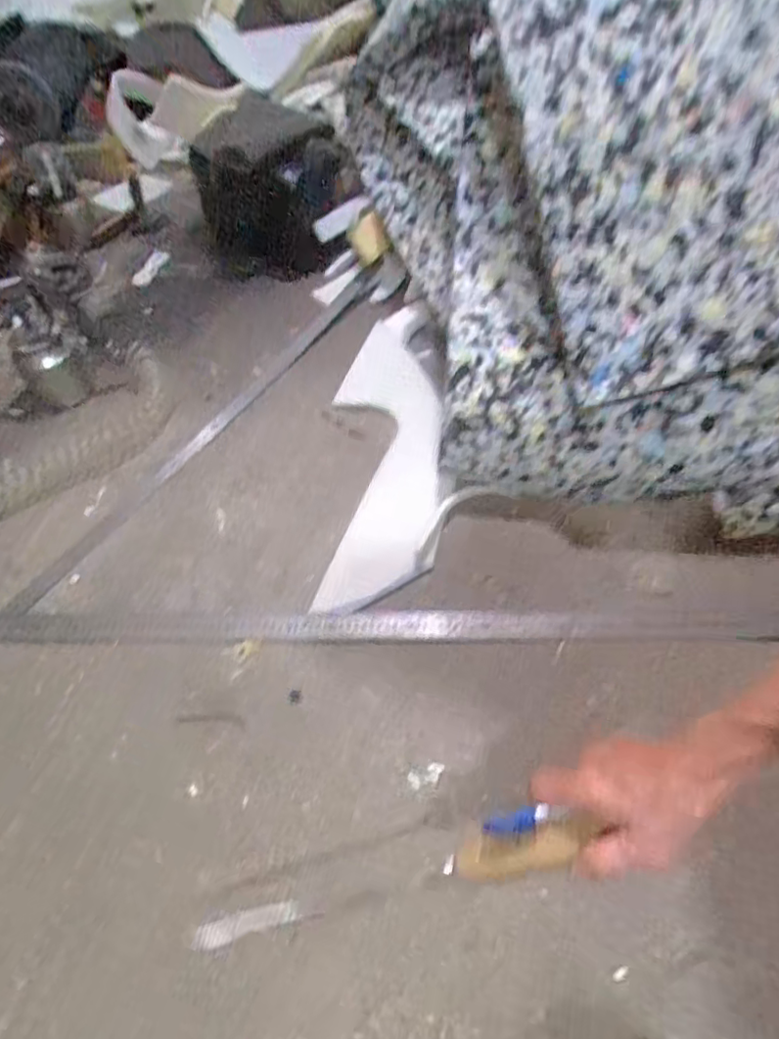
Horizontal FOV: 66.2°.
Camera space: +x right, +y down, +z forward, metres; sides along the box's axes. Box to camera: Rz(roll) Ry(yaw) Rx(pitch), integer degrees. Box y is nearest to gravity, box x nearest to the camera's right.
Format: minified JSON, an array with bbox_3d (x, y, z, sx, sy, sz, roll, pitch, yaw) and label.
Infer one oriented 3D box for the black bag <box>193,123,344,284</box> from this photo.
[{"bbox_3d":[-0.221,-0.598,1.168,0.270,0.222,0.118,-11,53,-6],"label":"black bag"}]

